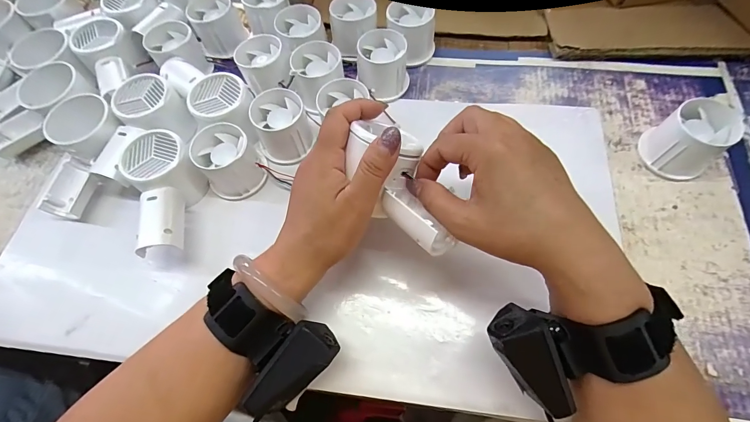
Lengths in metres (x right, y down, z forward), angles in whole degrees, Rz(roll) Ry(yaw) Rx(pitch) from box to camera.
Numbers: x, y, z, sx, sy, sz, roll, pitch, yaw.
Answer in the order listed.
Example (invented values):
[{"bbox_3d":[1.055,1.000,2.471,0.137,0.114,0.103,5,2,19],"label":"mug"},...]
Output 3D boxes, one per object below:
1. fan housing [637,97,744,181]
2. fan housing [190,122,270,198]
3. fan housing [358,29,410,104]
[{"bbox_3d":[0.279,-0.064,0.321,0.056,0.047,0.054,-1,65,3],"label":"fan housing"},{"bbox_3d":[-0.138,-0.048,0.342,0.057,0.050,0.055,-1,65,3],"label":"fan housing"},{"bbox_3d":[0.010,-0.154,0.382,0.051,0.047,0.059,1,65,4],"label":"fan housing"}]

